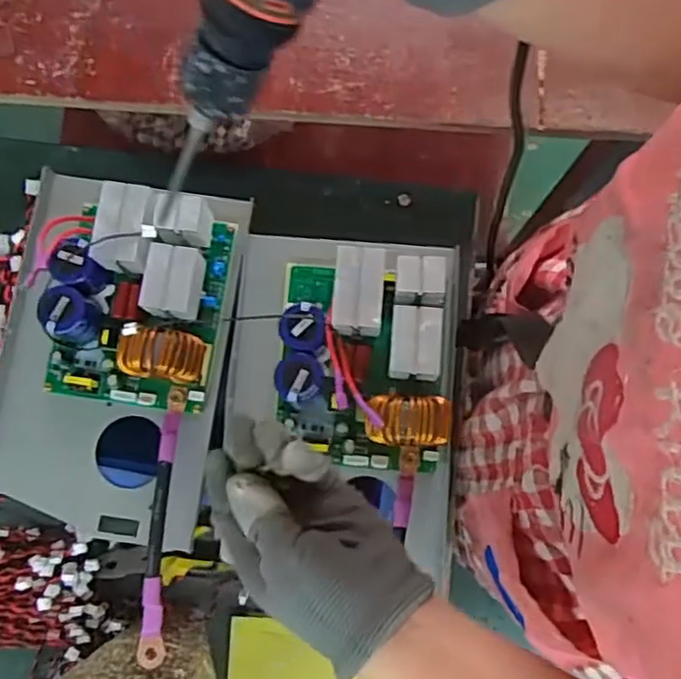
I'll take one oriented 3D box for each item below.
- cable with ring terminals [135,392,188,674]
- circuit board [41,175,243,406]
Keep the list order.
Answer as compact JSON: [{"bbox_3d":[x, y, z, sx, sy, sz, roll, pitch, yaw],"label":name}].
[{"bbox_3d":[-0.127,0.128,0.483,0.016,0.020,0.189,2,79,0],"label":"cable with ring terminals"},{"bbox_3d":[-0.150,-0.031,0.491,0.124,0.072,0.149,9,79,1],"label":"circuit board"}]

